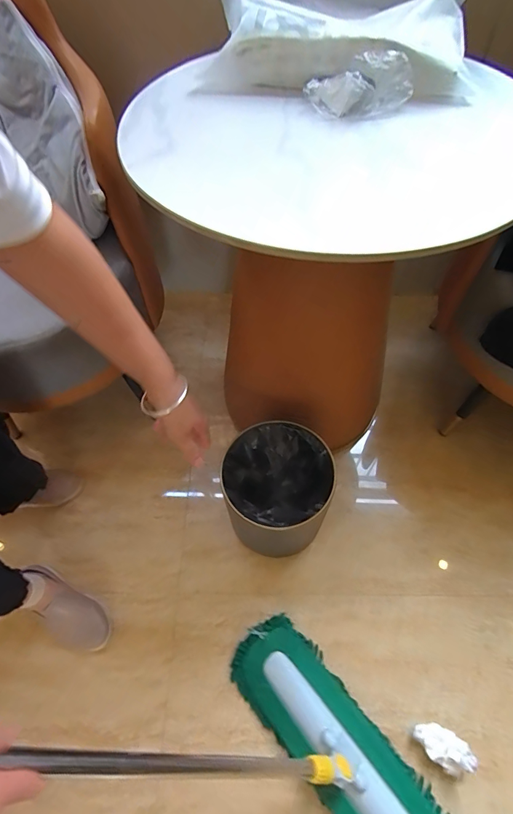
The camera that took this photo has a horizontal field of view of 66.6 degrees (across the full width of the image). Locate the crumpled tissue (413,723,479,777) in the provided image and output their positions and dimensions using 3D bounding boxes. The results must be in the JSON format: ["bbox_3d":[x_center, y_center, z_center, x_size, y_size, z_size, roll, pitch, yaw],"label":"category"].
[{"bbox_3d":[0.341,0.611,0.698,0.109,0.035,0.060,33,66,18],"label":"crumpled tissue"}]

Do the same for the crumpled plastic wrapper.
[{"bbox_3d":[0.140,-0.434,0.530,0.145,0.053,0.066,-5,59,1],"label":"crumpled plastic wrapper"}]

